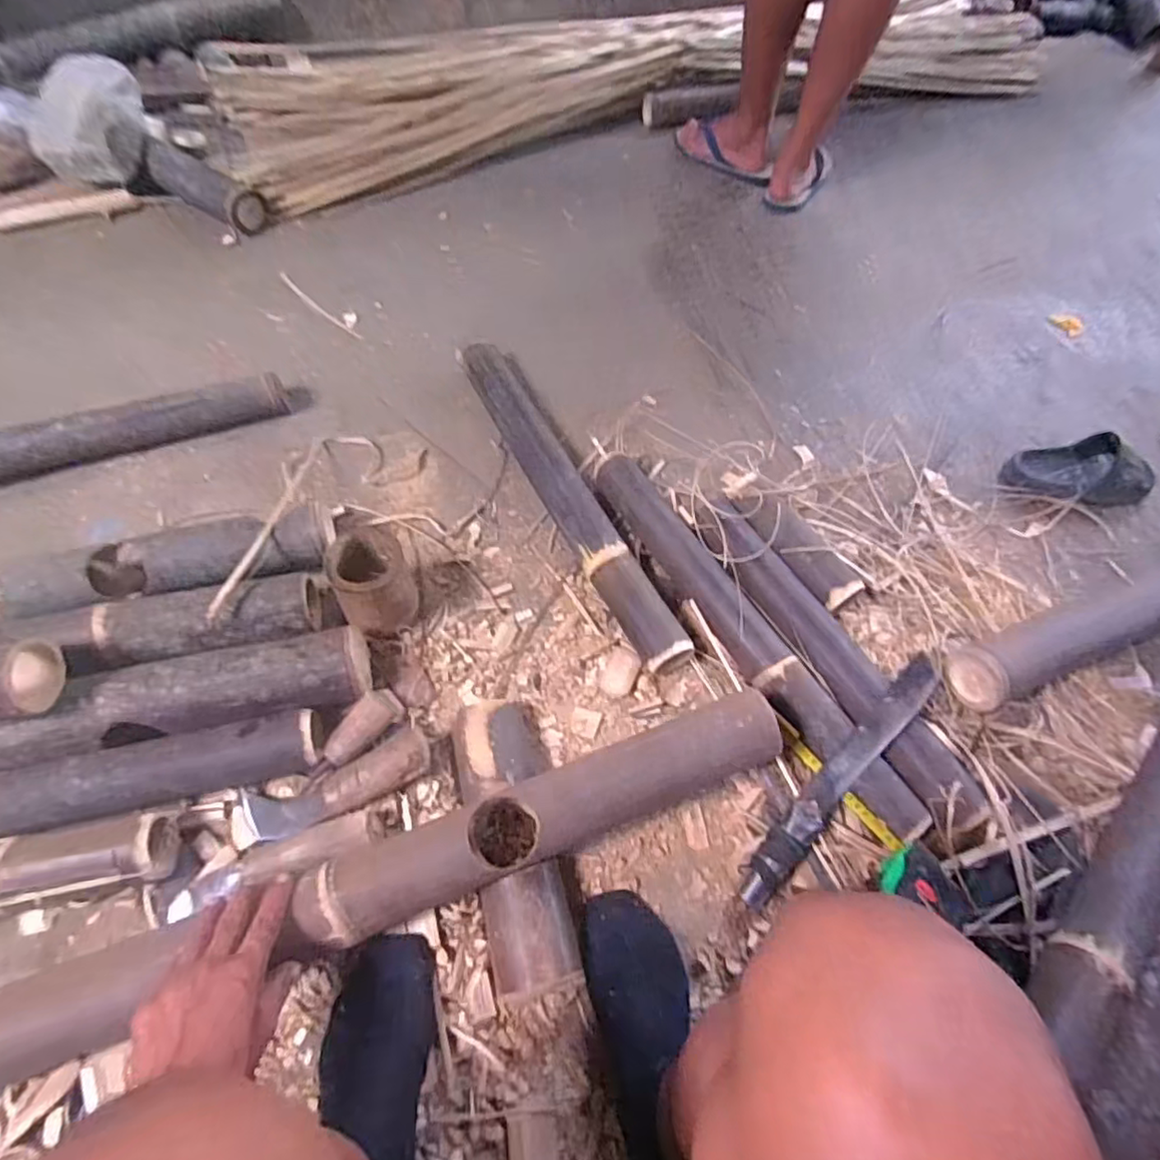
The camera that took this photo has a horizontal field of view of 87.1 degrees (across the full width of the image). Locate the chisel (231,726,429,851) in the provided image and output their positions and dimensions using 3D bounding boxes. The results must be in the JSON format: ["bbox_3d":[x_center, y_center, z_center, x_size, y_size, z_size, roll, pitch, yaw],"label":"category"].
[{"bbox_3d":[-0.264,0.219,0.646,0.212,0.049,0.065,-16,63,-10],"label":"chisel"}]

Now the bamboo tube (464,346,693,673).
[{"bbox_3d":[-0.029,-0.129,0.858,0.062,0.057,0.590,-25,65,-15],"label":"bamboo tube"}]

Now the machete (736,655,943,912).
[{"bbox_3d":[0.278,0.211,0.651,0.037,0.027,0.319,41,80,18],"label":"machete"}]

